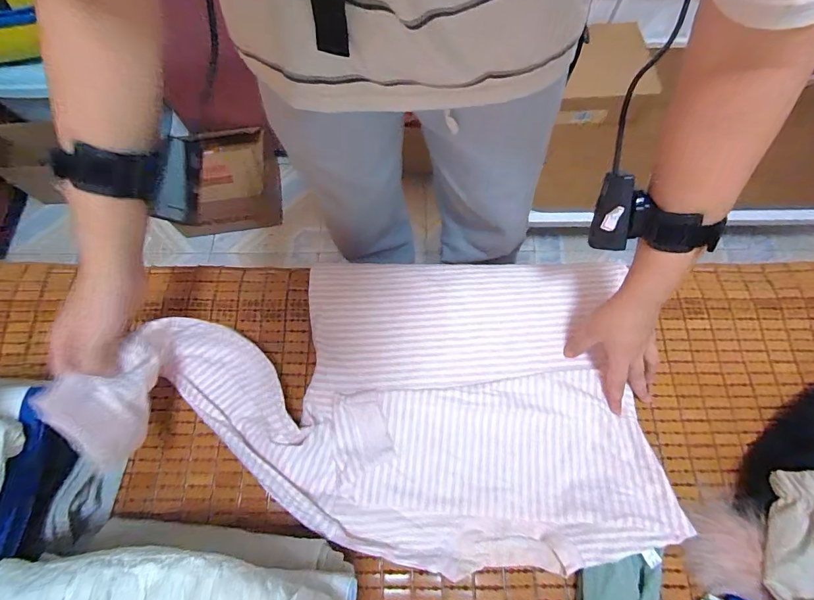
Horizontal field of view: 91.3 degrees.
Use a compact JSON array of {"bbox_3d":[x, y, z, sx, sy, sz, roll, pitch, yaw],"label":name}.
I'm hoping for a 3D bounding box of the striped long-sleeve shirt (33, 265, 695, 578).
[{"bbox_3d":[-0.008,0.096,0.428,0.554,0.136,0.345,0,70,0],"label":"striped long-sleeve shirt"}]

